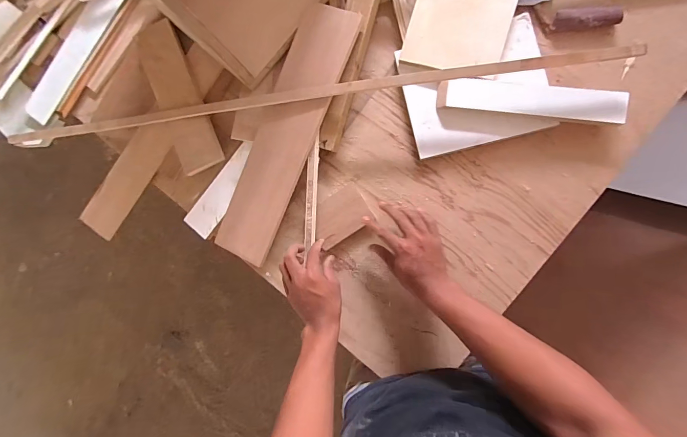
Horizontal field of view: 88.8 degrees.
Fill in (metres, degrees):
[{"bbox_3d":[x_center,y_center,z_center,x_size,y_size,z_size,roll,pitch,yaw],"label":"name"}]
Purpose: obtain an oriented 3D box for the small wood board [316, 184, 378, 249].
[{"bbox_3d":[-0.005,-0.005,0.659,0.109,0.014,0.082,-33,83,6],"label":"small wood board"}]

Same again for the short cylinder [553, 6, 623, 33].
[{"bbox_3d":[0.421,-0.343,0.599,0.104,0.032,0.024,4,88,9],"label":"short cylinder"}]

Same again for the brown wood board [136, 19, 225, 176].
[{"bbox_3d":[-0.334,-0.249,0.708,0.090,0.025,0.312,-22,84,7],"label":"brown wood board"}]

